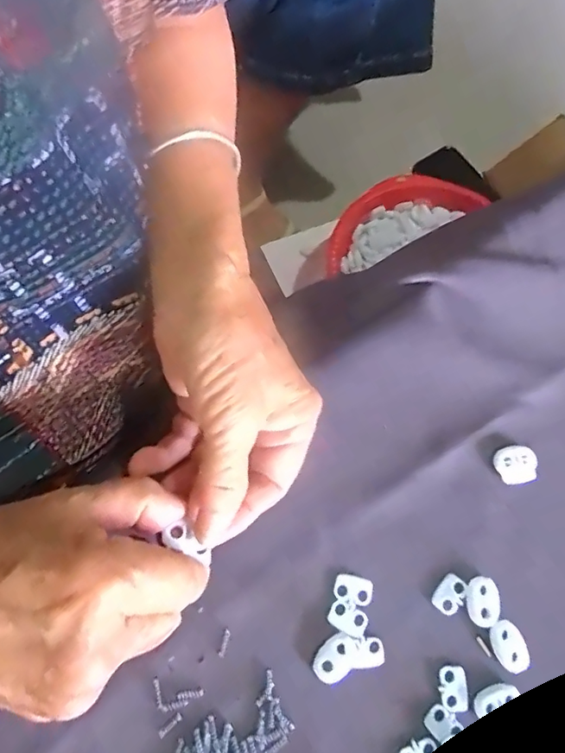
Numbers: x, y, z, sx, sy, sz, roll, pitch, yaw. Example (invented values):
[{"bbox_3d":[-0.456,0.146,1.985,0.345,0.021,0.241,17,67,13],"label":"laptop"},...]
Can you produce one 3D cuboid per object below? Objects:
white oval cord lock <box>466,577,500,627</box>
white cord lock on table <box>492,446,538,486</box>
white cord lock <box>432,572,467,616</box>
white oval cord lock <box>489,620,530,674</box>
[{"bbox_3d":[0.098,0.110,0.258,0.016,0.004,0.023,5,73,-3],"label":"white oval cord lock"},{"bbox_3d":[0.124,0.047,0.280,0.021,0.007,0.019,-7,74,-6],"label":"white cord lock on table"},{"bbox_3d":[0.082,0.108,0.260,0.012,0.004,0.018,36,74,7],"label":"white cord lock"},{"bbox_3d":[0.108,0.129,0.252,0.015,0.004,0.022,-24,77,-11],"label":"white oval cord lock"}]

